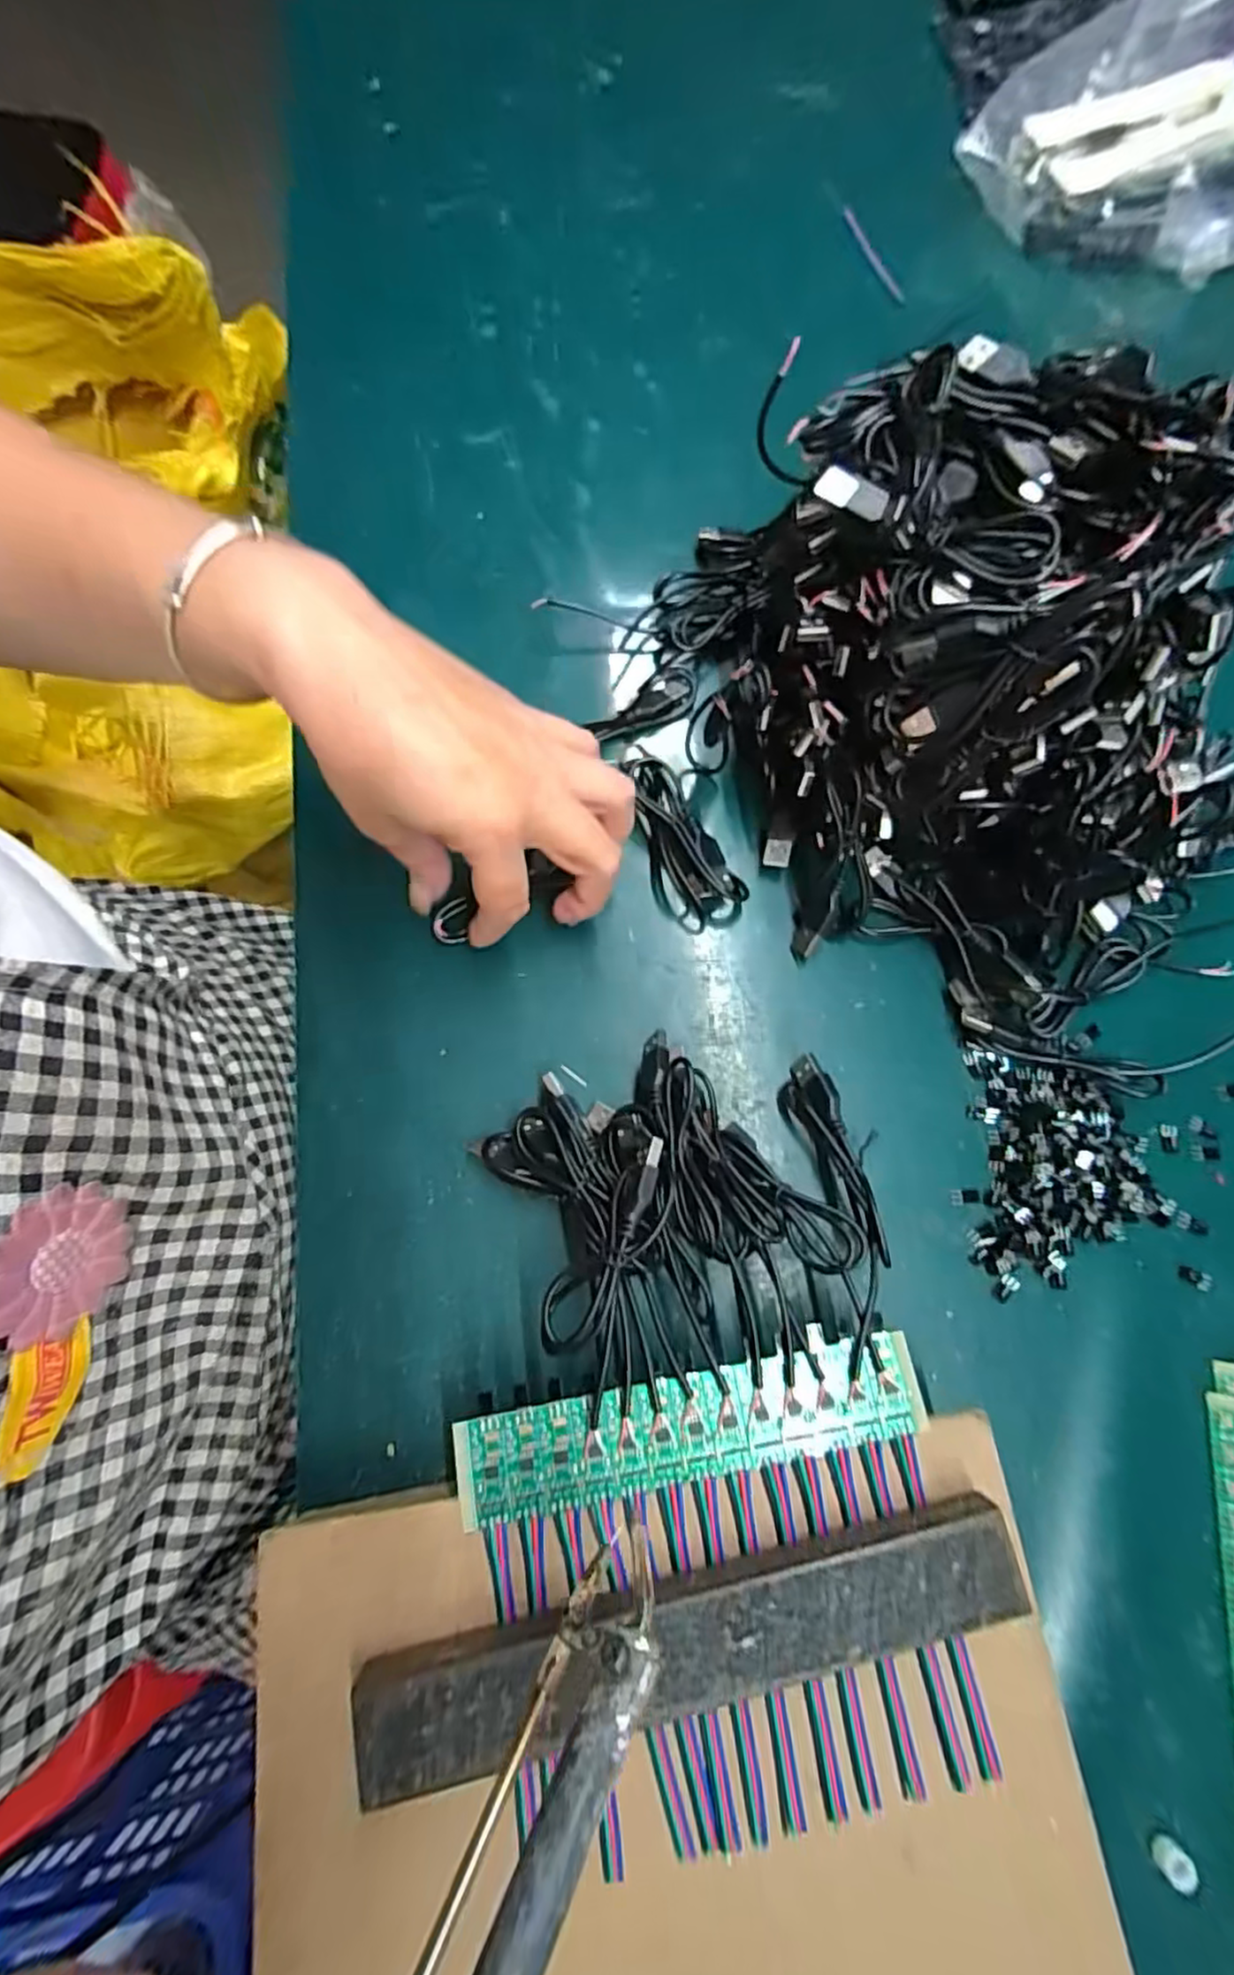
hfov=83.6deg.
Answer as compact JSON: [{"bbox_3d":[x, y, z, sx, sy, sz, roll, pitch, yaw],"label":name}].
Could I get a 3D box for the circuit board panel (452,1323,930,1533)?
[{"bbox_3d":[0.026,0.155,0.244,0.163,0.004,0.033,-10,71,-4],"label":"circuit board panel"}]

